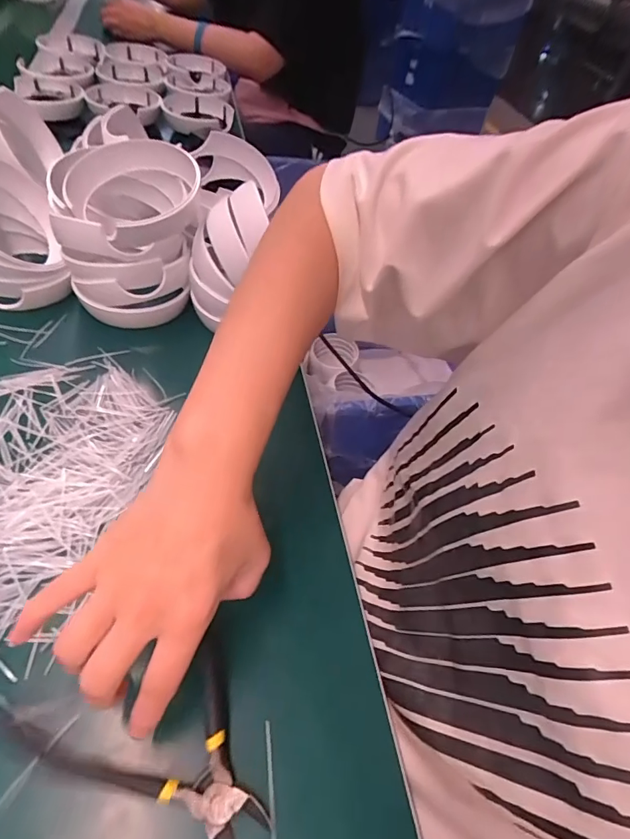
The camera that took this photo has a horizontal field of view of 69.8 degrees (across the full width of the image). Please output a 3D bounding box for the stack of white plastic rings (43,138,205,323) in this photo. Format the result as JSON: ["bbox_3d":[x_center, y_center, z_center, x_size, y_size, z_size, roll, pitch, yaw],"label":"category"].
[{"bbox_3d":[-0.177,-0.182,0.441,0.129,0.110,0.152,3,69,-3],"label":"stack of white plastic rings"}]

